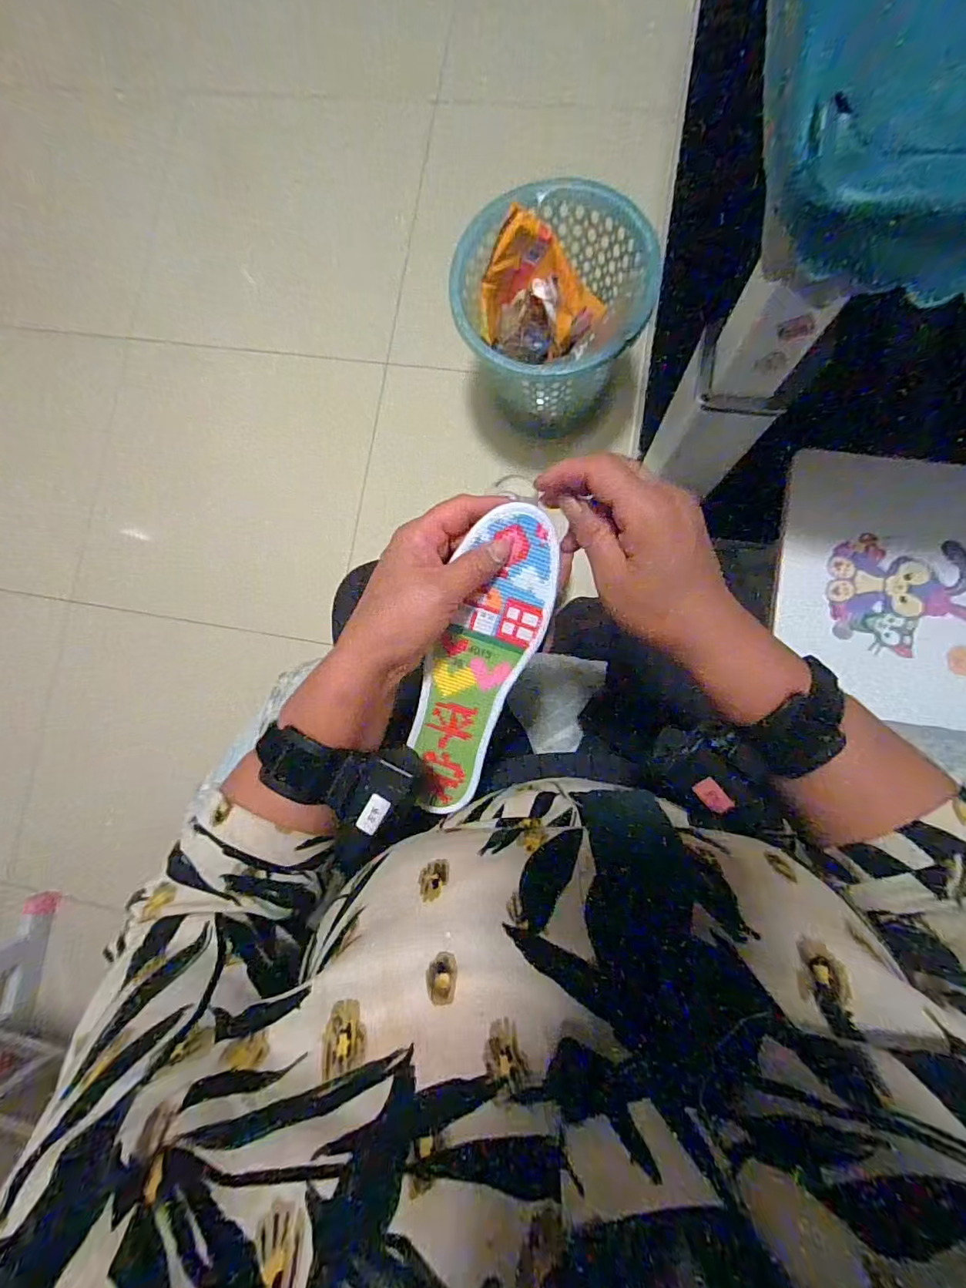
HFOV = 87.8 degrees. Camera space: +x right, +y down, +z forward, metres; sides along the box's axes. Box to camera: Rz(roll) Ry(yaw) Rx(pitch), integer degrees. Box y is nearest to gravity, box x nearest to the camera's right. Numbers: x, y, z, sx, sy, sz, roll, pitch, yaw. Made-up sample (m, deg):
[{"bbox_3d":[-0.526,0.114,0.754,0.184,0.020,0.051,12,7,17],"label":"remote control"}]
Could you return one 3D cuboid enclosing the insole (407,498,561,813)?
[{"bbox_3d":[-0.003,0.019,0.327,0.064,0.004,0.210,18,108,3],"label":"insole"}]

